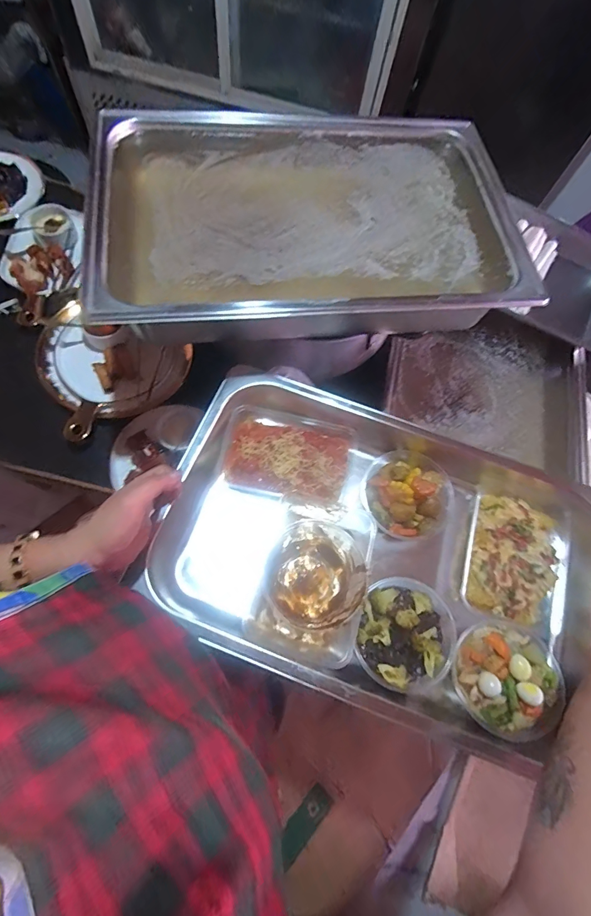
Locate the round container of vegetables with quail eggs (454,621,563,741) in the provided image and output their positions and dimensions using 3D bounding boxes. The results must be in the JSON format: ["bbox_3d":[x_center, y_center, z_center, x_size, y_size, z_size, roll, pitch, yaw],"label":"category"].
[{"bbox_3d":[0.234,0.241,0.438,0.121,0.041,0.109,13,76,3],"label":"round container of vegetables with quail eggs"}]

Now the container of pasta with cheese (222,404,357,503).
[{"bbox_3d":[-0.011,-0.008,0.530,0.165,0.047,0.125,13,76,3],"label":"container of pasta with cheese"}]

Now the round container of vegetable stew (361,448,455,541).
[{"bbox_3d":[0.150,0.048,0.533,0.116,0.045,0.116,0,76,-1],"label":"round container of vegetable stew"}]

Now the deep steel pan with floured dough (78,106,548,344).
[{"bbox_3d":[0.027,-0.326,0.528,0.559,0.097,0.385,-9,76,-3],"label":"deep steel pan with floured dough"}]

